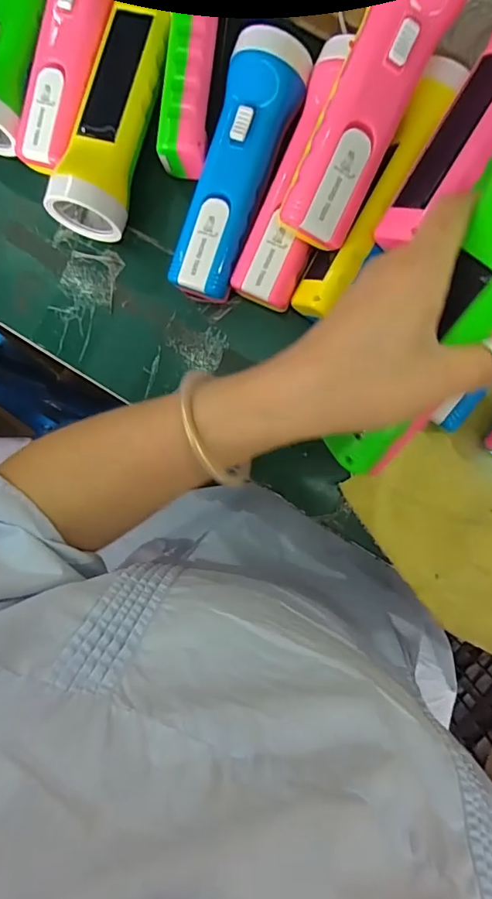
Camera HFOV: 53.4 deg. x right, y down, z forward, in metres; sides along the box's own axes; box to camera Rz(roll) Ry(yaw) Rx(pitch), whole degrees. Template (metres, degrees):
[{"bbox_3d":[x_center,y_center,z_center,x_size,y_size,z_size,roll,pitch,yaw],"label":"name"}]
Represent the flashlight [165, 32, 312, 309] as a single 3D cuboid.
[{"bbox_3d":[-0.004,-0.183,0.329,0.051,0.042,0.163,19,91,6],"label":"flashlight"}]

